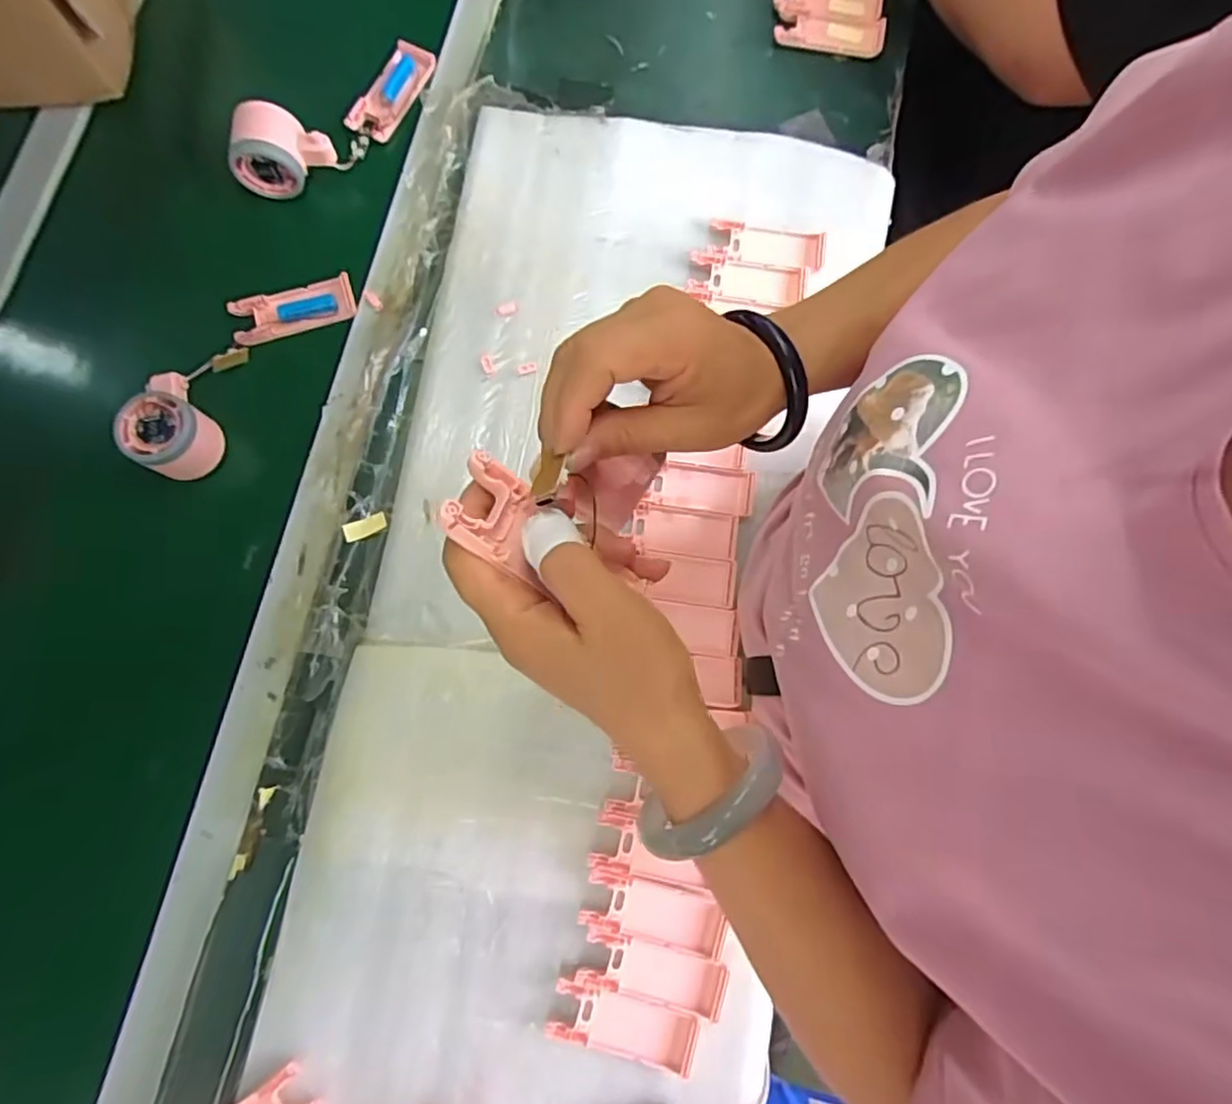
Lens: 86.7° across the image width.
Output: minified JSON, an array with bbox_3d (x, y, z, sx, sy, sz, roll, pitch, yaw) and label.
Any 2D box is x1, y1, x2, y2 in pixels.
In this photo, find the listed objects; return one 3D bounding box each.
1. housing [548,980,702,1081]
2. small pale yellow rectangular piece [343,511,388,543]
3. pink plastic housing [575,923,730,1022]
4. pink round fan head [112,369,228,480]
[{"bbox_3d":[0.005,0.333,0.457,0.102,0.007,0.038,15,78,3],"label":"housing"},{"bbox_3d":[-0.205,-0.021,0.532,0.035,0.004,0.016,-22,84,-10],"label":"small pale yellow rectangular piece"},{"bbox_3d":[0.027,0.300,0.464,0.103,0.010,0.039,15,78,3],"label":"pink plastic housing"},{"bbox_3d":[-0.362,-0.101,0.528,0.054,0.054,0.076,-28,79,-6],"label":"pink round fan head"}]

